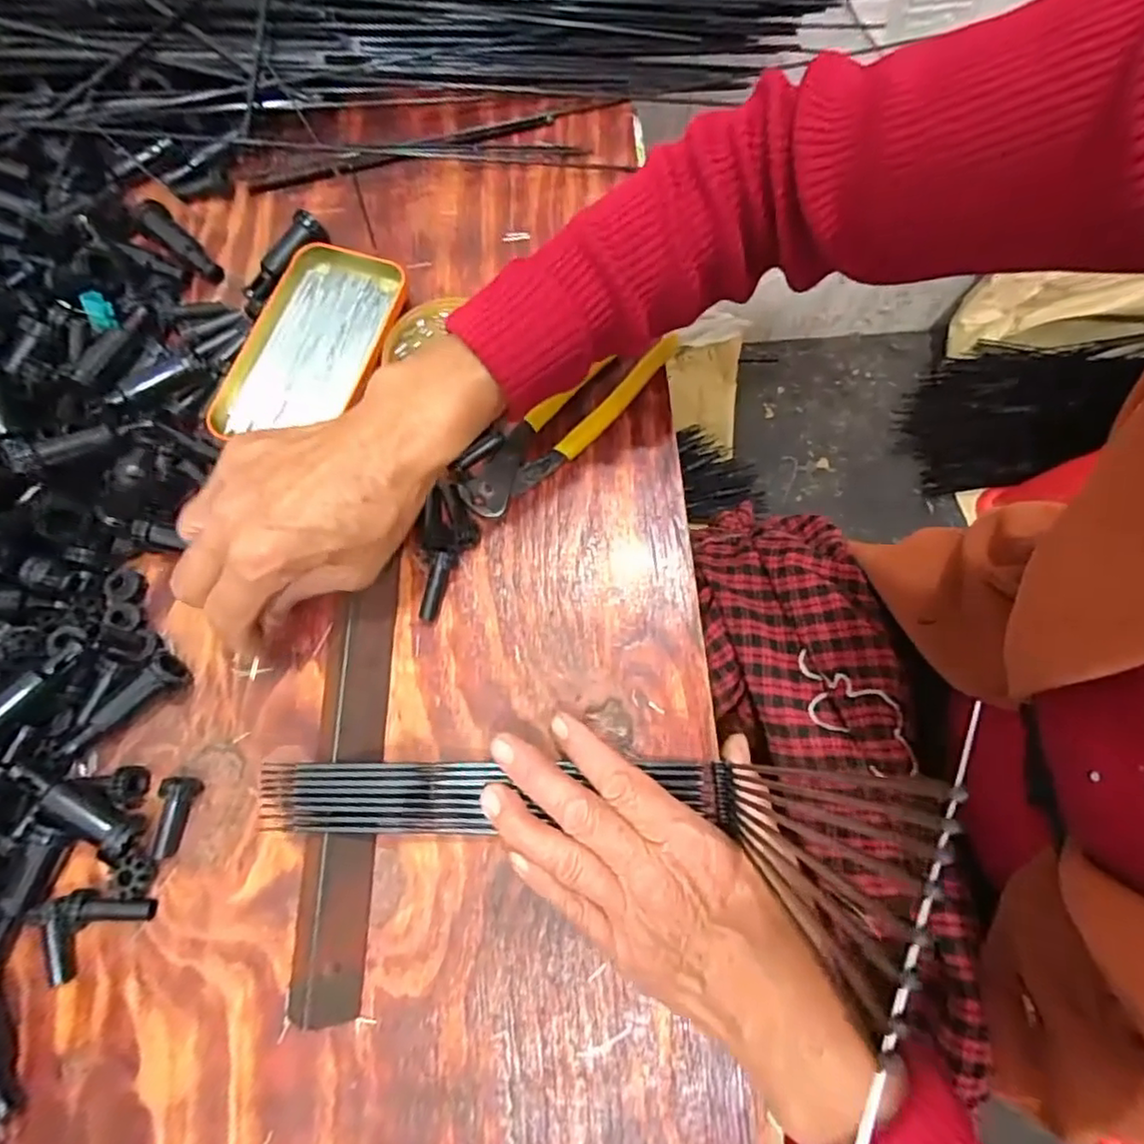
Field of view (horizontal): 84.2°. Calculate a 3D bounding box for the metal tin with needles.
[{"bbox_3d":[-0.159,-0.139,0.390,0.081,0.017,0.136,17,75,5],"label":"metal tin with needles"}]

